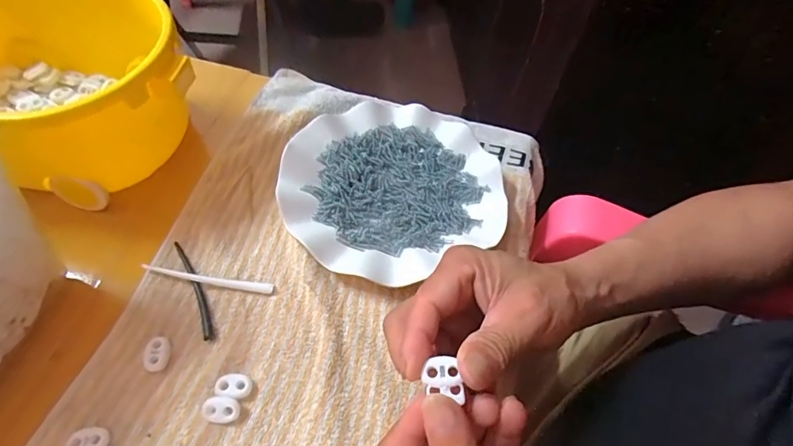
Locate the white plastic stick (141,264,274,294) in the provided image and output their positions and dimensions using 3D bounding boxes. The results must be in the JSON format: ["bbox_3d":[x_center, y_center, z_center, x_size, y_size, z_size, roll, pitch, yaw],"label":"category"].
[{"bbox_3d":[-0.136,0.041,0.326,0.093,0.007,0.008,9,55,0],"label":"white plastic stick"}]

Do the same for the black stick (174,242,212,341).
[{"bbox_3d":[-0.146,0.046,0.324,0.007,0.004,0.084,-22,60,-18],"label":"black stick"}]

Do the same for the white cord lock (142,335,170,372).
[{"bbox_3d":[-0.157,0.085,0.294,0.015,0.004,0.024,-6,56,-10],"label":"white cord lock"}]

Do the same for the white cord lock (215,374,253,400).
[{"bbox_3d":[-0.104,0.104,0.286,0.022,0.006,0.015,8,55,0],"label":"white cord lock"}]

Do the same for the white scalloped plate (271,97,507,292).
[{"bbox_3d":[-0.003,-0.036,0.378,0.183,0.018,0.173,3,55,-4],"label":"white scalloped plate"}]

